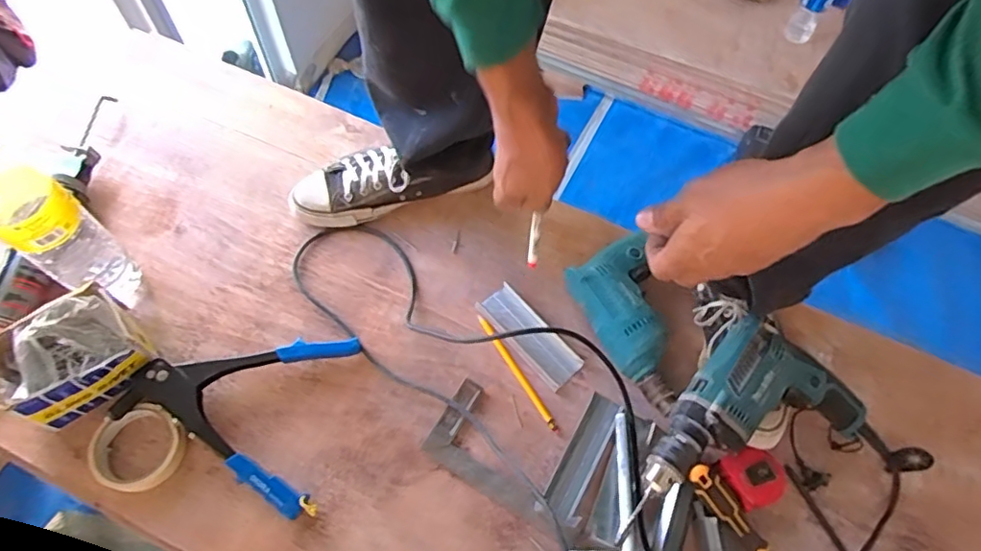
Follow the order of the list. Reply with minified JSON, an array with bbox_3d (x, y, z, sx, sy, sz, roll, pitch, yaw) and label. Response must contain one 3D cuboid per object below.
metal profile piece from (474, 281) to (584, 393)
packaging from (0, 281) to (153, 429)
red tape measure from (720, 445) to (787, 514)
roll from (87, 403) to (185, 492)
[{"bbox_3d":[0.051,0.076,0.738,0.055,0.026,0.148,-38,71,-20],"label":"metal profile piece"},{"bbox_3d":[-0.467,0.095,0.643,0.136,0.098,0.091,-37,71,-20],"label":"packaging"},{"bbox_3d":[0.292,0.230,0.652,0.062,0.039,0.064,-20,65,-13],"label":"red tape measure"},{"bbox_3d":[-0.388,0.190,0.633,0.087,0.039,0.089,2,63,-3],"label":"roll"}]

